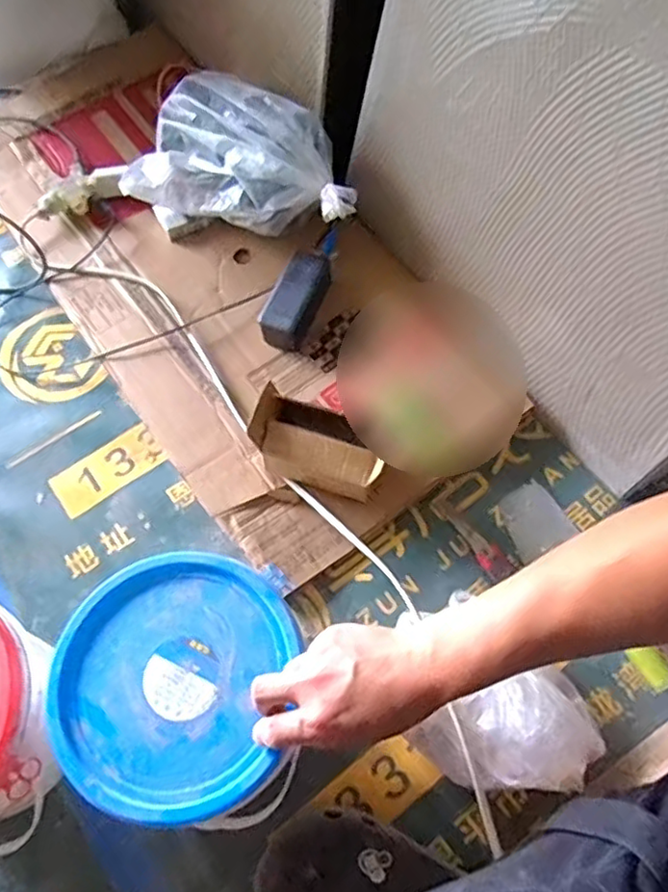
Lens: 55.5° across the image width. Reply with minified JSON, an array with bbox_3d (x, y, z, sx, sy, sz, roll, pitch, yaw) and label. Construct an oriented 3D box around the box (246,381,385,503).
[{"bbox_3d":[-0.022,0.004,0.764,0.156,0.073,0.082,19,65,8],"label":"box"}]

